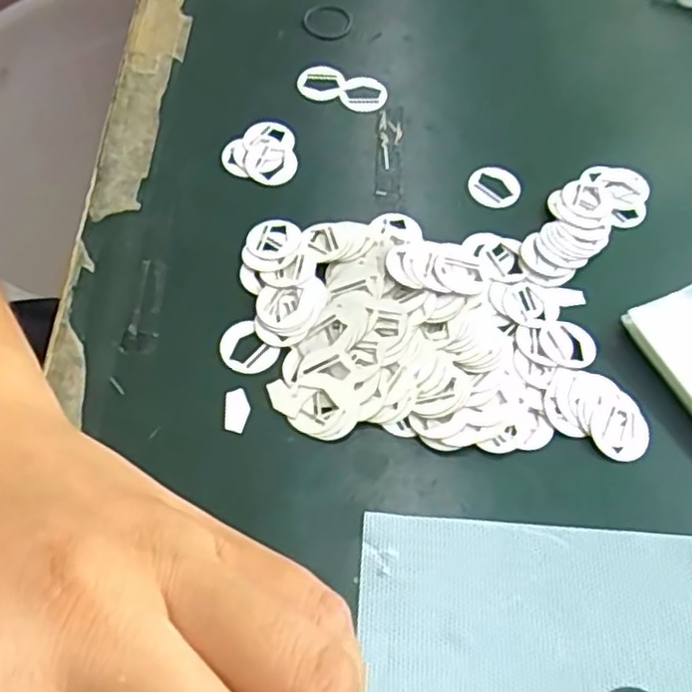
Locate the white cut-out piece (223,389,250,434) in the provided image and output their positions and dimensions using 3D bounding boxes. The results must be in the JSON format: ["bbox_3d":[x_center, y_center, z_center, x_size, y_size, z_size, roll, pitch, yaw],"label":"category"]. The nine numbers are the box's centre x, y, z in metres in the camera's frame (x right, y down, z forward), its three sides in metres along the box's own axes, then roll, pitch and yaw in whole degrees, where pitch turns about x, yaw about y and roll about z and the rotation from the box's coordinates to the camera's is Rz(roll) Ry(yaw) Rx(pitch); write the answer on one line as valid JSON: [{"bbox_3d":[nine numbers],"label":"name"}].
[{"bbox_3d":[-0.032,0.019,0.213,0.007,0.004,0.014,0,65,1],"label":"white cut-out piece"}]

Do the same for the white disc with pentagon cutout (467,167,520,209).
[{"bbox_3d":[0.053,-0.057,0.258,0.018,0.006,0.014,16,62,7],"label":"white disc with pentagon cutout"}]

